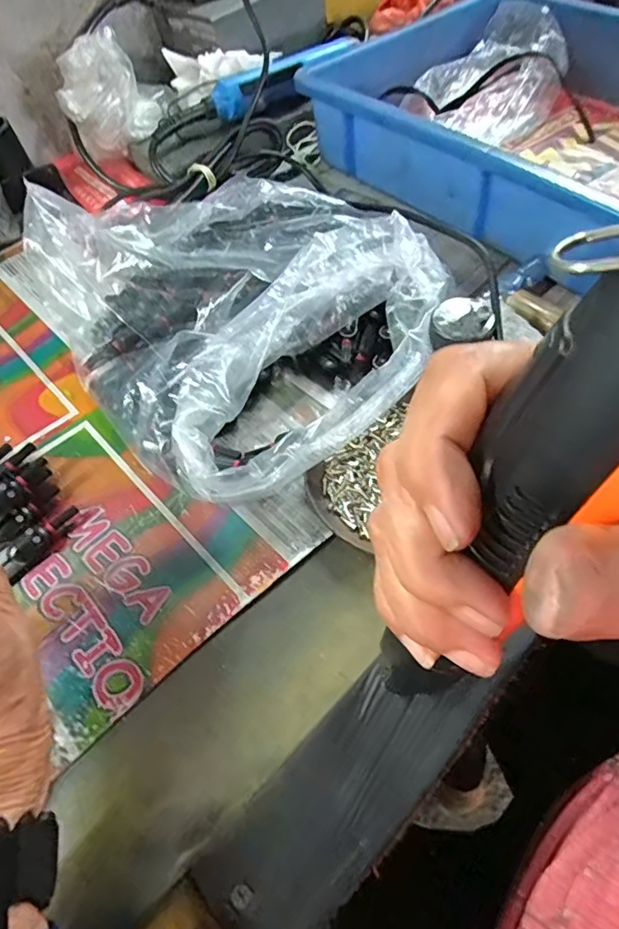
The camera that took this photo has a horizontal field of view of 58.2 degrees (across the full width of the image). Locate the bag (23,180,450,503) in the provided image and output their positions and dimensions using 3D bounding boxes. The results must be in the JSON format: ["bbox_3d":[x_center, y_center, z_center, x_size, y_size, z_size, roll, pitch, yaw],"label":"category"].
[{"bbox_3d":[-0.046,-0.113,0.386,0.234,0.076,0.266,-36,59,-19],"label":"bag"}]

